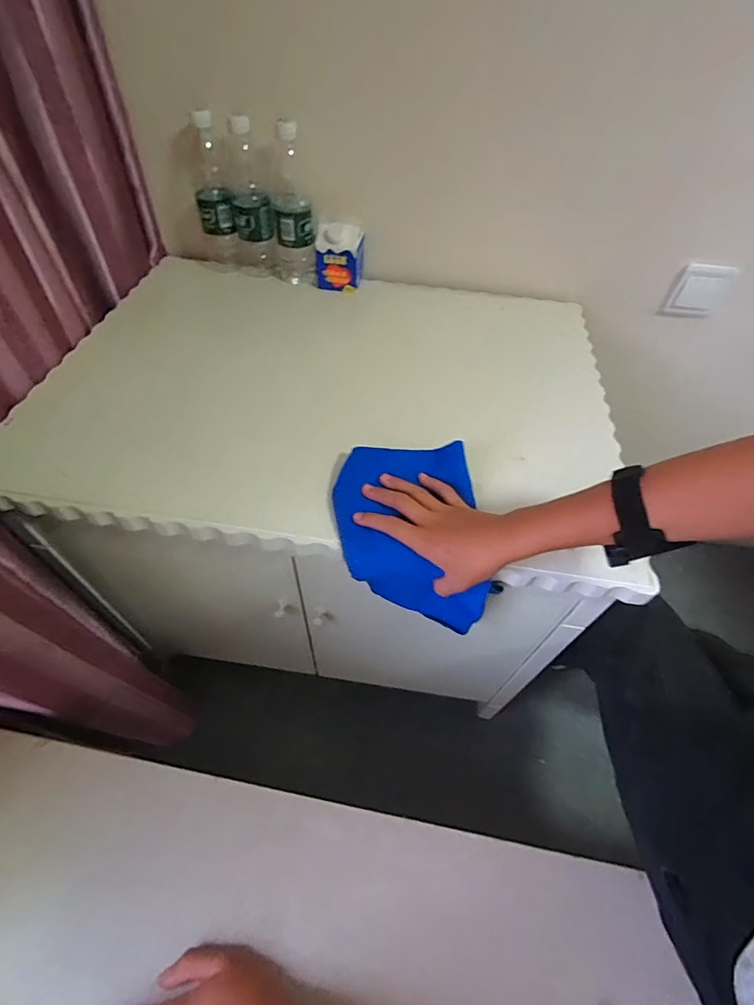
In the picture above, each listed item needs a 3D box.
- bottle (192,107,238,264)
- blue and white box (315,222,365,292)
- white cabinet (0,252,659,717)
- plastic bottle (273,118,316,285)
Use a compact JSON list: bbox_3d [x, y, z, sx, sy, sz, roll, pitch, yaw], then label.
[{"bbox_3d":[-0.281,-0.518,0.753,0.064,0.217,0.083,-13,54,-13],"label":"bottle"},{"bbox_3d":[-0.066,-0.428,0.775,0.081,0.096,0.041,7,52,3],"label":"blue and white box"},{"bbox_3d":[-0.048,-0.019,0.847,0.743,0.539,0.560,10,52,5],"label":"white cabinet"},{"bbox_3d":[-0.145,-0.489,0.742,0.071,0.225,0.066,-9,53,-10],"label":"plastic bottle"}]

